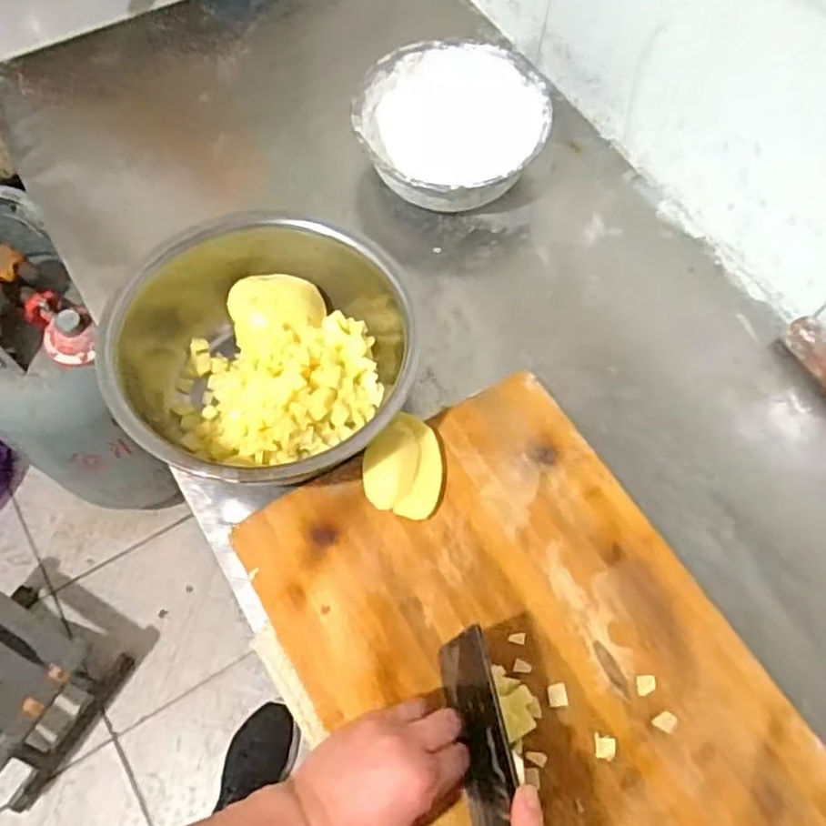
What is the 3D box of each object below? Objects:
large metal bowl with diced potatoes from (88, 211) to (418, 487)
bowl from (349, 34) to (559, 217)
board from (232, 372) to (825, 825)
[{"bbox_3d":[-0.119,-0.060,0.621,0.245,0.086,0.244,1,63,-2],"label":"large metal bowl with diced potatoes"},{"bbox_3d":[0.037,-0.295,0.743,0.194,0.085,0.180,1,63,-2],"label":"bowl"},{"bbox_3d":[0.086,0.195,0.542,0.305,0.024,0.419,-26,67,-14],"label":"board"}]

